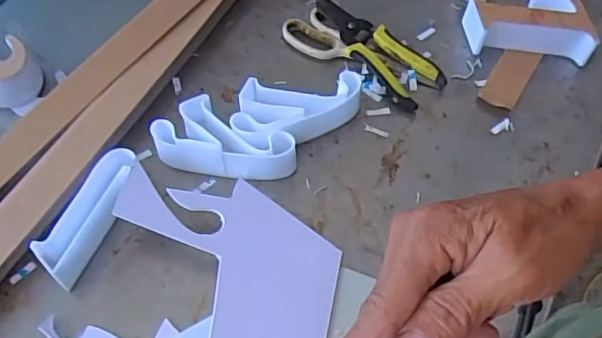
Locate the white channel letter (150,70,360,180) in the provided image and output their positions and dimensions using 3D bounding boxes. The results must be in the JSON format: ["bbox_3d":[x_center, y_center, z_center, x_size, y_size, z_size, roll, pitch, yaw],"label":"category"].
[{"bbox_3d":[-0.040,-0.038,0.582,0.206,0.041,0.100,-4,58,-3],"label":"white channel letter"}]

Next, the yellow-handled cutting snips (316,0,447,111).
[{"bbox_3d":[0.088,-0.141,0.657,0.077,0.025,0.169,-35,64,-20],"label":"yellow-handled cutting snips"}]

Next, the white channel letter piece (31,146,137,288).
[{"bbox_3d":[-0.187,0.042,0.526,0.041,0.039,0.126,22,60,13],"label":"white channel letter piece"}]

